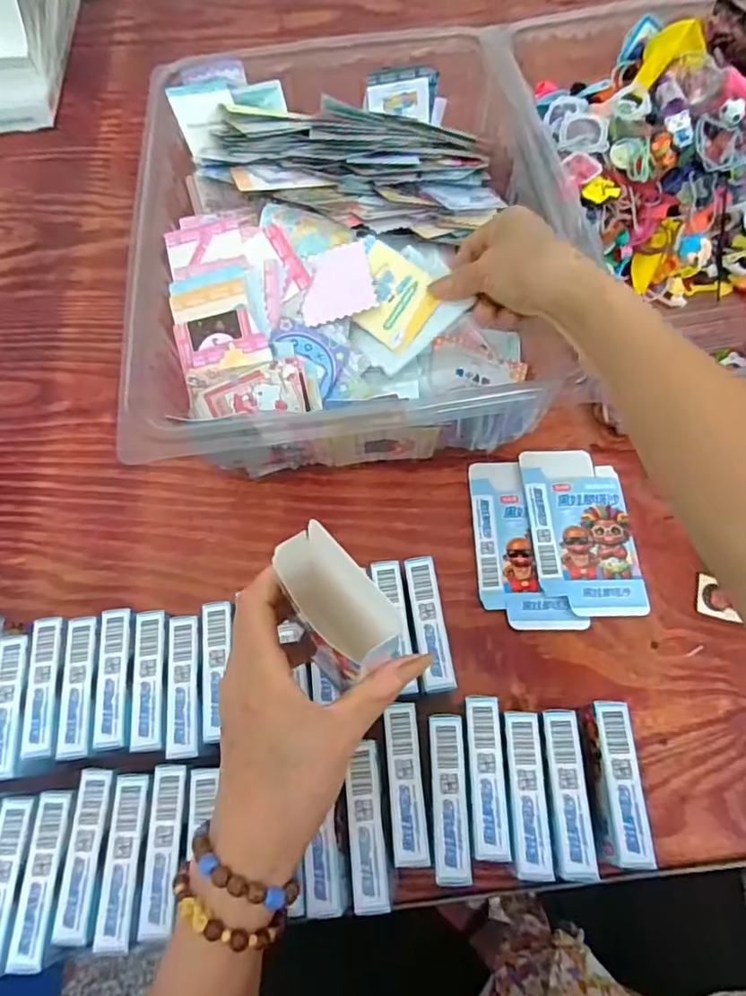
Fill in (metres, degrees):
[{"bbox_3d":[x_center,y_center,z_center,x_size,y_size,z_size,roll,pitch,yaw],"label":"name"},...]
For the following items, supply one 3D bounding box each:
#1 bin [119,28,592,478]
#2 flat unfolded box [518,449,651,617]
[{"bbox_3d":[-0.024,-0.228,0.541,0.346,0.131,0.410,-8,66,0],"label":"bin"},{"bbox_3d":[0.174,0.024,0.481,0.083,0.006,0.147,-4,65,2],"label":"flat unfolded box"}]

